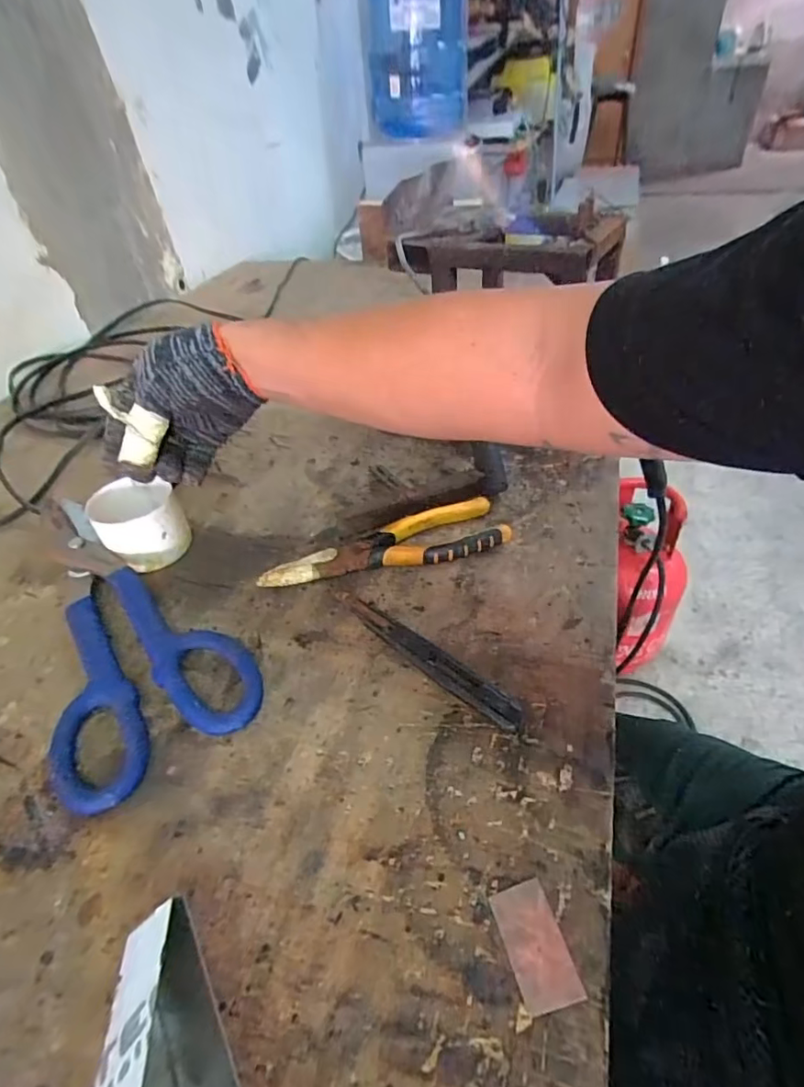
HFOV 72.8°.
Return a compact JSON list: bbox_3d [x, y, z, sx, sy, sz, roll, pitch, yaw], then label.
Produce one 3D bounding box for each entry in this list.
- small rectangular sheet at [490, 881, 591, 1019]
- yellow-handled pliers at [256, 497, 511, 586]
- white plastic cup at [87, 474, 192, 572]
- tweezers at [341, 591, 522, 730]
[{"bbox_3d":[0.058,0.174,0.238,0.025,0.004,0.044,-14,43,-9],"label":"small rectangular sheet"},{"bbox_3d":[-0.013,0.003,0.425,0.186,0.019,0.050,-12,42,-8],"label":"yellow-handled pliers"},{"bbox_3d":[-0.212,-0.017,0.443,0.062,0.047,0.065,-3,42,3],"label":"white plastic cup"},{"bbox_3d":[0.012,0.069,0.353,0.152,0.012,0.023,29,52,32],"label":"tweezers"}]

